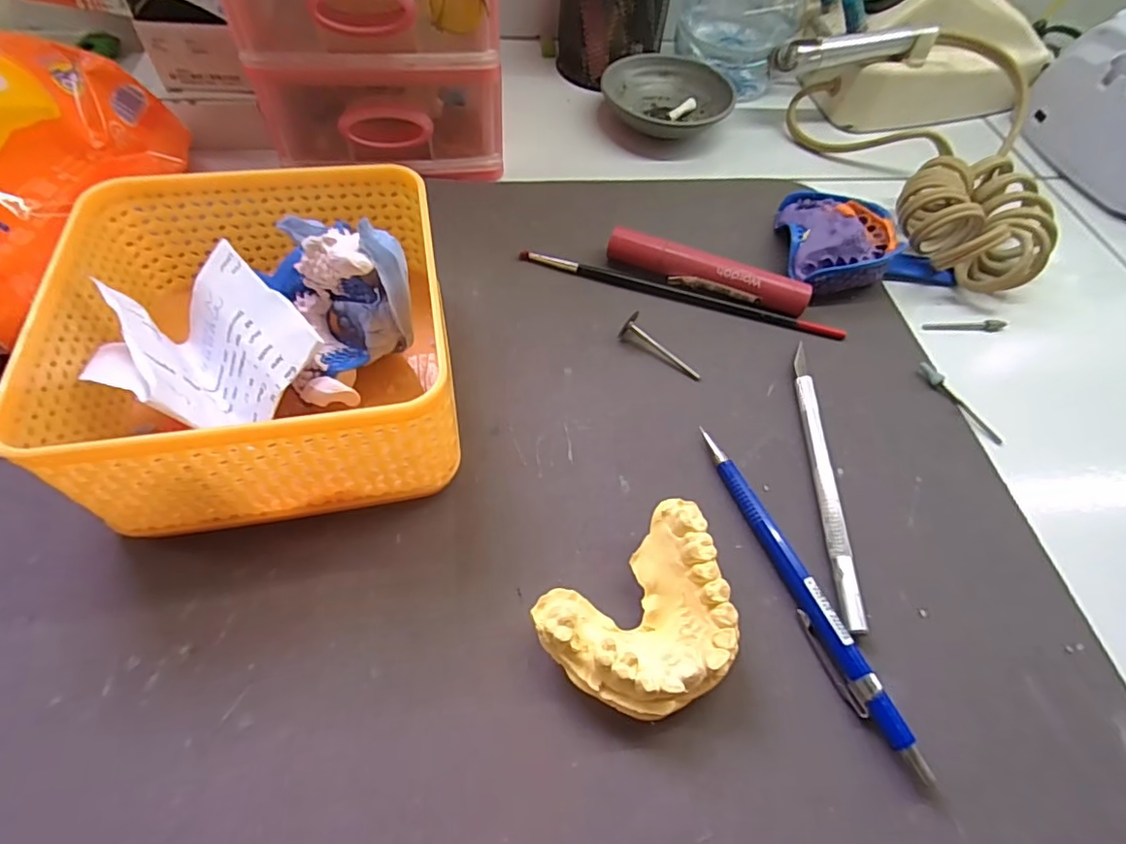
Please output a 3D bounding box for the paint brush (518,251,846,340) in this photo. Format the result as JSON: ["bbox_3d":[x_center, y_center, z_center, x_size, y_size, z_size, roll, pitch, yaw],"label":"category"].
[{"bbox_3d":[0.061,-0.068,0.294,0.170,0.005,0.008,16,57,6],"label":"paint brush"}]

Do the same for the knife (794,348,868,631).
[{"bbox_3d":[0.110,0.020,0.238,0.008,0.007,0.133,5,56,-1],"label":"knife"}]

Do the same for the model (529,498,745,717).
[{"bbox_3d":[0.031,0.067,0.191,0.067,0.026,0.052,-33,65,-23],"label":"model"}]

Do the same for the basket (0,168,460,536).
[{"bbox_3d":[-0.112,-0.033,0.222,0.130,0.066,0.131,-9,58,-10],"label":"basket"}]

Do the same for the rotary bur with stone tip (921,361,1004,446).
[{"bbox_3d":[0.188,-0.010,0.265,0.006,0.006,0.048,-25,62,-19],"label":"rotary bur with stone tip"}]

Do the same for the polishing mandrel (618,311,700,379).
[{"bbox_3d":[0.047,-0.035,0.266,0.043,0.012,0.010,41,63,20],"label":"polishing mandrel"}]

